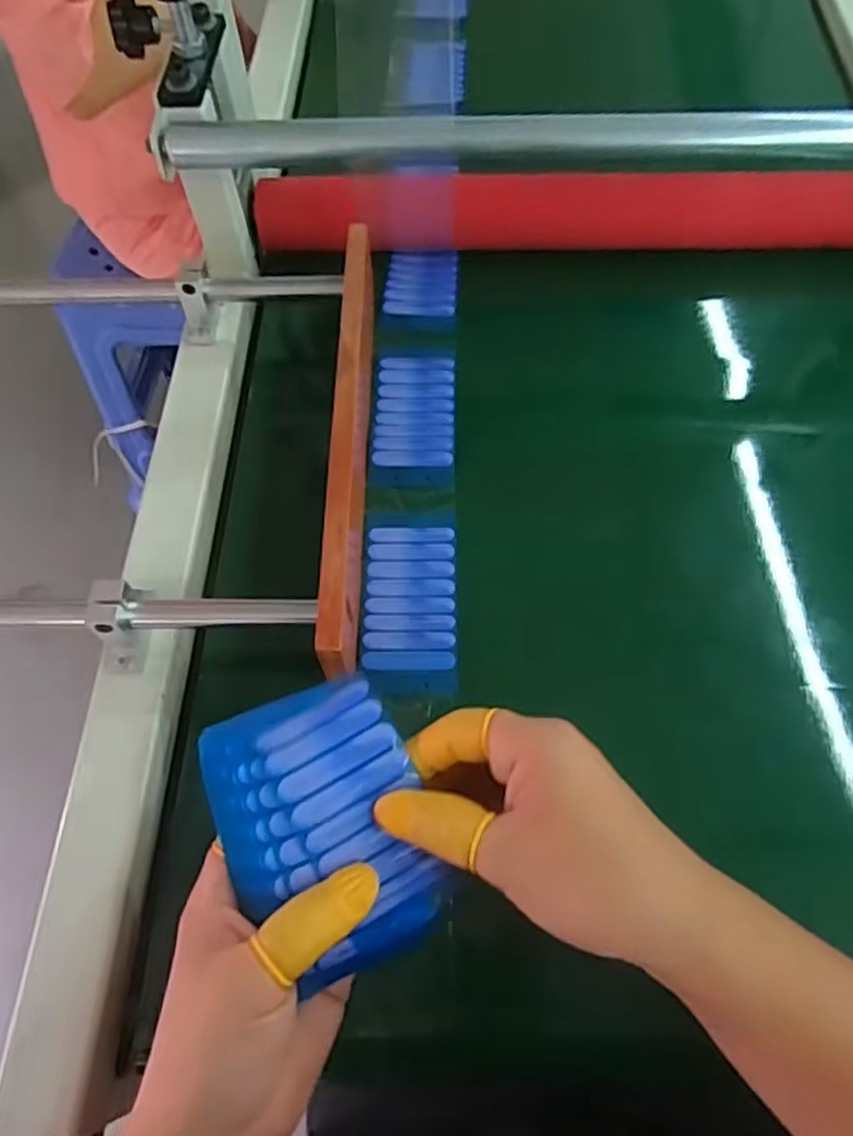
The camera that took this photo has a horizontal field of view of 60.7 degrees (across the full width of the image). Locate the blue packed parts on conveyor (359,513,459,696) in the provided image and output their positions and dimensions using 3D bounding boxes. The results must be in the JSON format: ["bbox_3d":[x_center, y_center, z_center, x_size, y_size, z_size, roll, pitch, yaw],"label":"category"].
[{"bbox_3d":[-0.010,0.017,0.424,0.054,0.007,0.115,-2,62,3],"label":"blue packed parts on conveyor"}]

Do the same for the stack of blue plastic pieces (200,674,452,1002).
[{"bbox_3d":[-0.041,0.108,0.303,0.079,0.027,0.112,-21,85,-9],"label":"stack of blue plastic pieces"}]

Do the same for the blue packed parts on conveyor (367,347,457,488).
[{"bbox_3d":[-0.008,-0.104,0.485,0.056,0.007,0.114,0,63,4],"label":"blue packed parts on conveyor"}]

